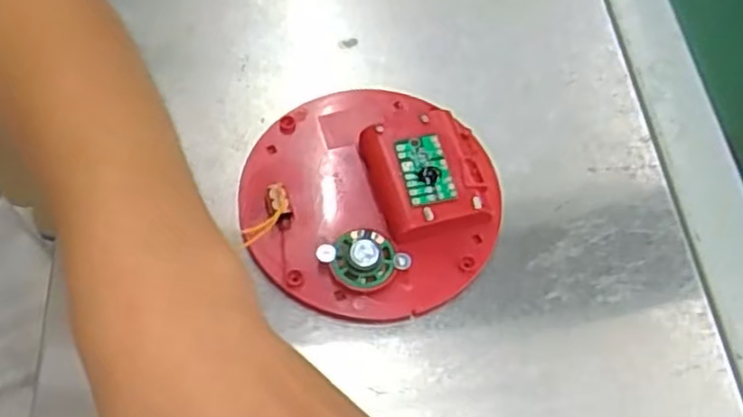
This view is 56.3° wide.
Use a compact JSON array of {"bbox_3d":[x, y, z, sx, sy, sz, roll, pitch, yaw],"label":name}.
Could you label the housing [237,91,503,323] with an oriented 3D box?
[{"bbox_3d":[0.000,-0.009,0.328,0.119,0.022,0.117,1,61,-2],"label":"housing"}]

